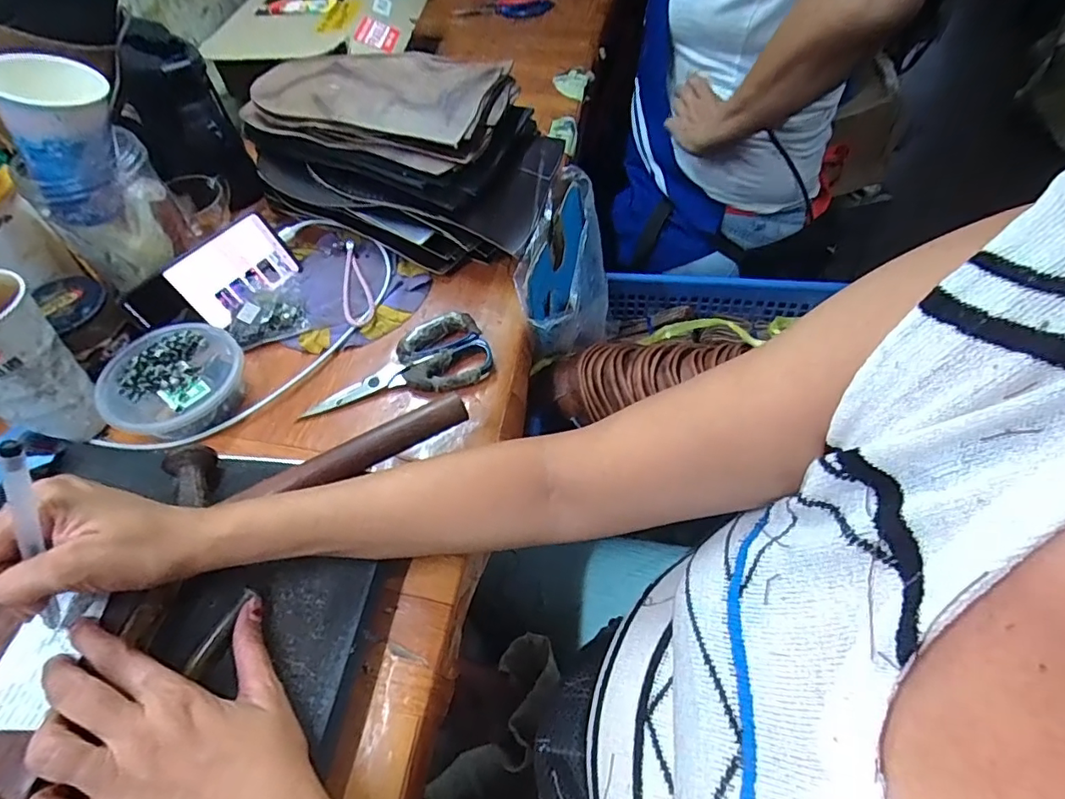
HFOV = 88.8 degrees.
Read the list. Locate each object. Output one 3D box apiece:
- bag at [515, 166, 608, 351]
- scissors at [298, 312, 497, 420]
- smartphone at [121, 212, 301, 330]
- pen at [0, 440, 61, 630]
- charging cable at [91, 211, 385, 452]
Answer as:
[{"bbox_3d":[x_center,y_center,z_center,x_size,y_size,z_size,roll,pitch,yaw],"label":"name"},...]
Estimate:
[{"bbox_3d":[0.034,-0.138,0.586,0.094,0.120,0.181,2,53,4],"label":"bag"},{"bbox_3d":[-0.124,-0.028,0.501,0.169,0.021,0.077,-19,55,-11],"label":"scissors"},{"bbox_3d":[-0.311,-0.119,0.541,0.014,0.071,0.153,-1,43,48],"label":"smartphone"},{"bbox_3d":[-0.266,0.077,0.289,0.009,0.131,0.010,27,30,21],"label":"pen"},{"bbox_3d":[-0.255,-0.072,0.540,0.168,0.026,0.313,15,61,5],"label":"charging cable"}]

